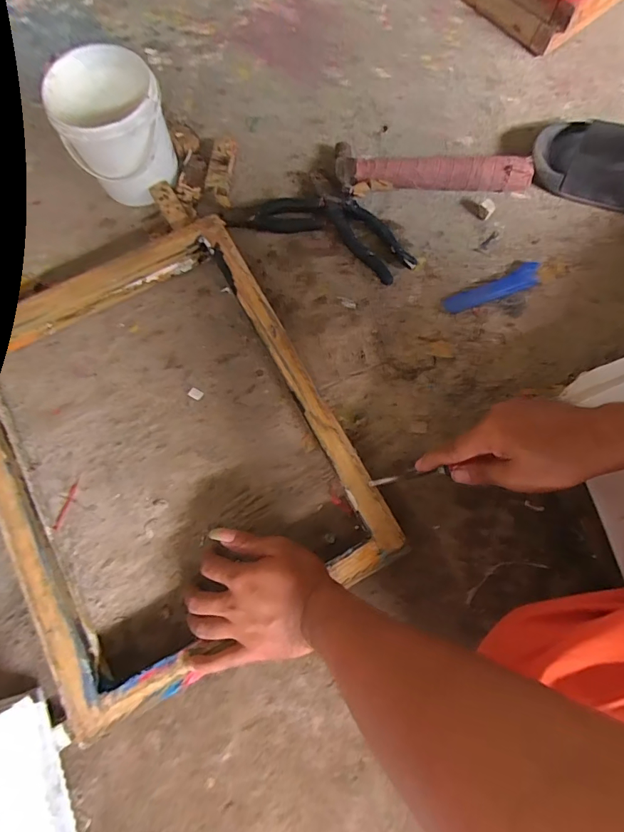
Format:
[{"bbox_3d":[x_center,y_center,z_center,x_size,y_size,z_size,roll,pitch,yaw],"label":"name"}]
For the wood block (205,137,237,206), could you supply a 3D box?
[{"bbox_3d":[-0.126,-0.335,0.583,0.033,0.018,0.099,5,76,0],"label":"wood block"}]

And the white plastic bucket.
[{"bbox_3d":[-0.240,-0.351,0.529,0.118,0.123,0.115,0,76,-1],"label":"white plastic bucket"}]

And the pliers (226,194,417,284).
[{"bbox_3d":[0.023,-0.254,0.568,0.240,0.019,0.093,22,77,4],"label":"pliers"}]

